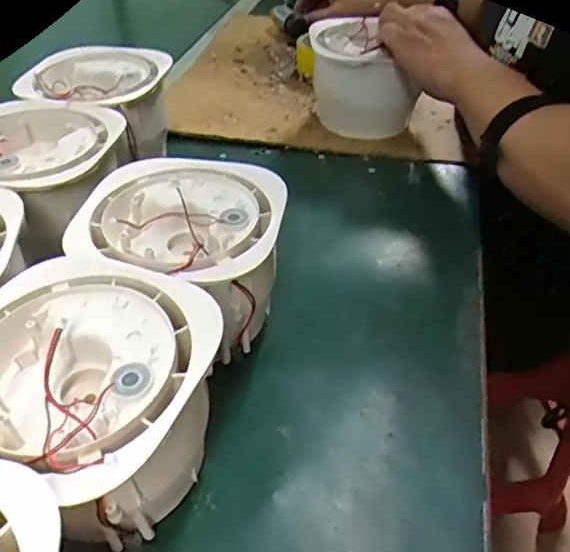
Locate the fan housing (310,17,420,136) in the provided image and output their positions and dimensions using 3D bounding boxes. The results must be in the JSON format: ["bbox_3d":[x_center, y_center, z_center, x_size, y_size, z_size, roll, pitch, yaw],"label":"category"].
[{"bbox_3d":[0.095,-0.244,0.704,0.124,0.103,0.130,2,42,1],"label":"fan housing"}]

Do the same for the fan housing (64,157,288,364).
[{"bbox_3d":[-0.070,-0.011,0.429,0.136,0.107,0.136,1,42,-1],"label":"fan housing"}]

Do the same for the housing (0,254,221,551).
[{"bbox_3d":[-0.106,0.076,0.325,0.144,0.104,0.134,1,42,-1],"label":"housing"}]

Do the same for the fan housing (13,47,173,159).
[{"bbox_3d":[-0.183,-0.168,0.596,0.119,0.095,0.127,4,42,3],"label":"fan housing"}]

